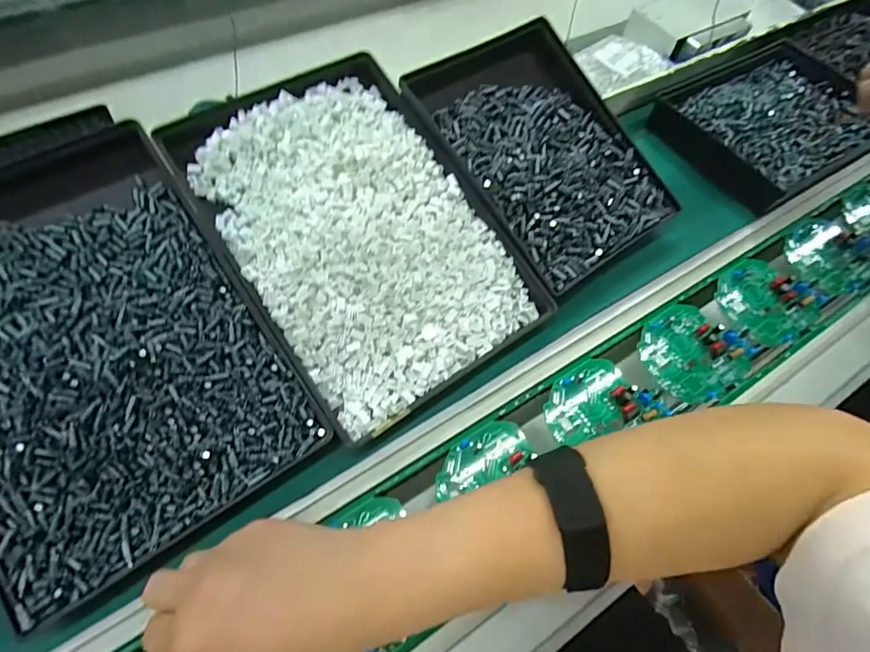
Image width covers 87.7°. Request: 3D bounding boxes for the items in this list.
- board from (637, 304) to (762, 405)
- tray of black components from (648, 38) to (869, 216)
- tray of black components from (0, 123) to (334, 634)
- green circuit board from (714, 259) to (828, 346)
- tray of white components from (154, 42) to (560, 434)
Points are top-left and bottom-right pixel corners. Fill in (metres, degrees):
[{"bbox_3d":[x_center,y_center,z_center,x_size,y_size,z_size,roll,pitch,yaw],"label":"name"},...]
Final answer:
[{"bbox_3d":[0.224,0.018,0.392,0.093,0.012,0.081,-26,66,-15],"label":"board"},{"bbox_3d":[0.377,-0.230,0.497,0.238,0.031,0.164,-28,66,-16],"label":"tray of black components"},{"bbox_3d":[-0.223,0.009,0.299,0.191,0.028,0.279,-31,78,-19],"label":"tray of black components"},{"bbox_3d":[0.310,-0.027,0.422,0.094,0.011,0.081,-30,67,-17],"label":"green circuit board"},{"bbox_3d":[-0.058,-0.078,0.350,0.188,0.025,0.277,-32,84,-18],"label":"tray of white components"}]

